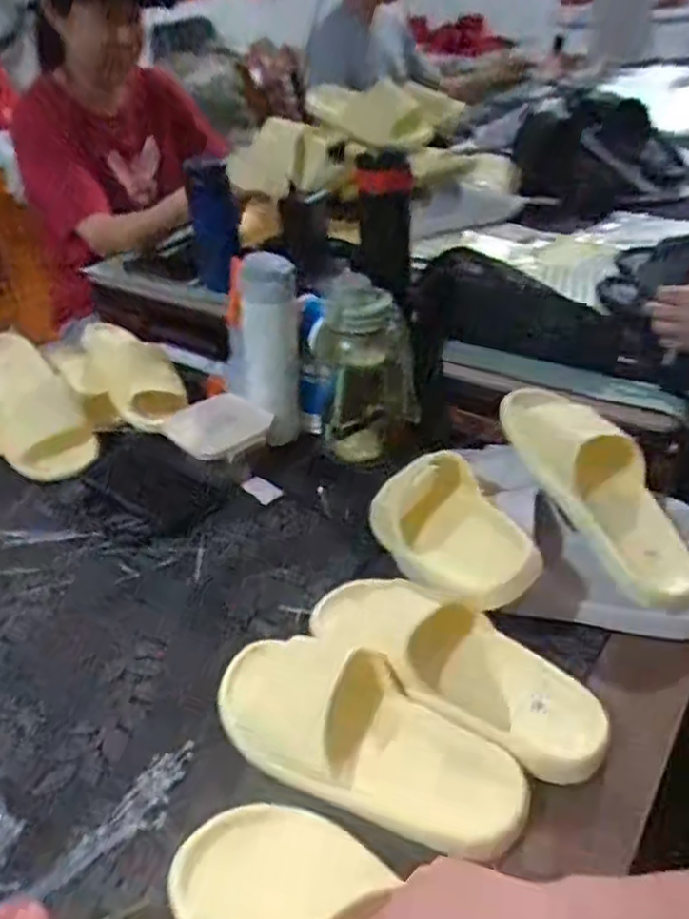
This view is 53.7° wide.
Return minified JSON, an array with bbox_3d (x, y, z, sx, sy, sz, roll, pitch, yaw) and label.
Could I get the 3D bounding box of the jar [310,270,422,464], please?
[{"bbox_3d":[0.026,-0.110,0.787,0.111,0.202,0.111,-4,36,3],"label":"jar"}]

